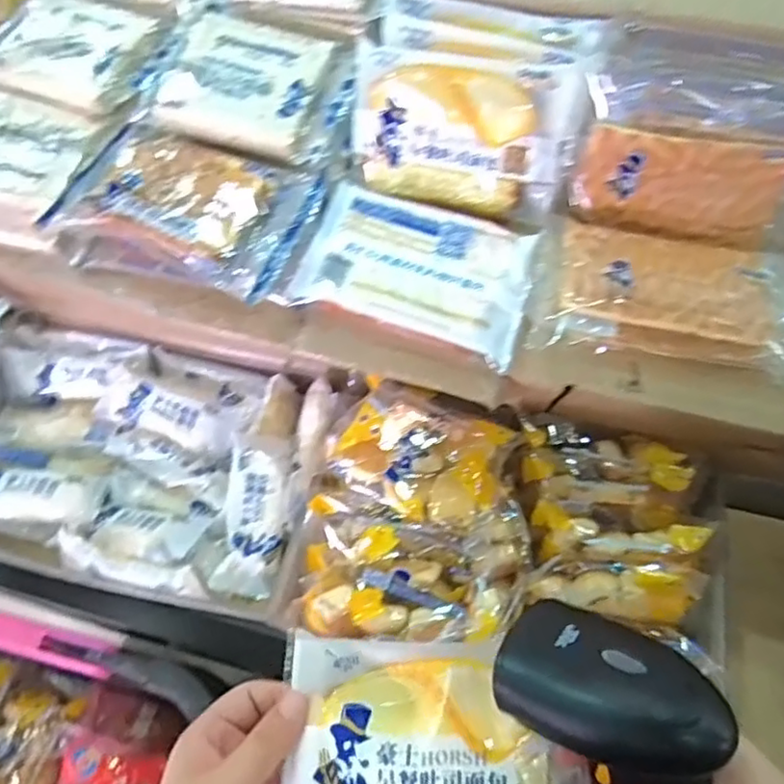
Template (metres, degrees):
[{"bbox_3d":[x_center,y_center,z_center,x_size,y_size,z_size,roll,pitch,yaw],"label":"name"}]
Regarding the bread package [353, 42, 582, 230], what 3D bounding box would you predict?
[{"bbox_3d":[0.047,-0.178,0.438,0.147,0.099,0.040,9,27,8],"label":"bread package"}]

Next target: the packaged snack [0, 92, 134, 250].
[{"bbox_3d":[-0.269,-0.161,0.448,0.143,0.036,0.104,16,63,7],"label":"packaged snack"}]

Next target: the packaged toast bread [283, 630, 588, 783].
[{"bbox_3d":[0.018,0.169,0.299,0.138,0.026,0.095,2,62,0],"label":"packaged toast bread"}]

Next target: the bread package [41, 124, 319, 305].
[{"bbox_3d":[-0.139,-0.120,0.425,0.160,0.038,0.101,17,63,8],"label":"bread package"}]

